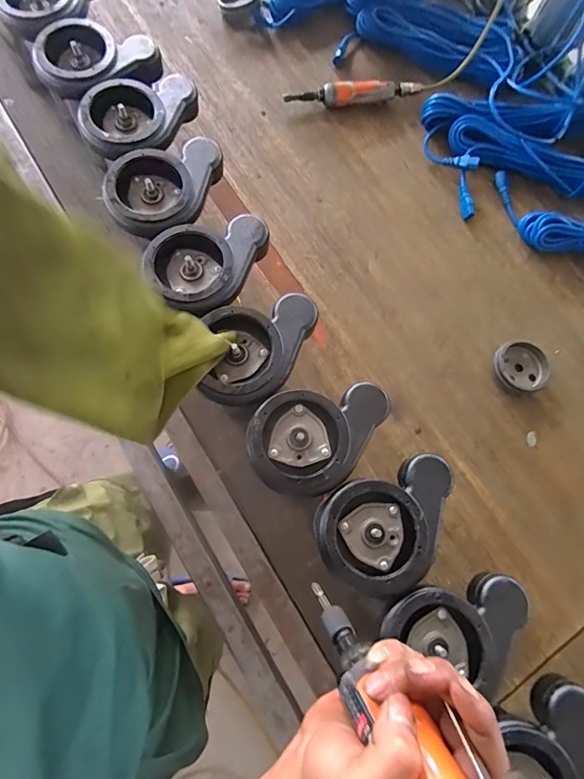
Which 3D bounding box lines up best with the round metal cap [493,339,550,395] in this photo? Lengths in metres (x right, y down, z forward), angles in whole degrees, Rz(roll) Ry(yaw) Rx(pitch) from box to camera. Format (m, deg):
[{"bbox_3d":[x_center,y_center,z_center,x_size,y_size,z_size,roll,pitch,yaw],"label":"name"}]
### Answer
[{"bbox_3d":[0.375,-0.038,0.686,0.087,0.030,0.079,16,74,0],"label":"round metal cap"}]

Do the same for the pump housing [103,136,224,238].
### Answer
[{"bbox_3d":[-0.172,-0.275,0.550,0.121,0.038,0.164,18,74,1],"label":"pump housing"}]

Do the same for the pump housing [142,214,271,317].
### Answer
[{"bbox_3d":[-0.109,-0.166,0.524,0.124,0.032,0.164,33,75,5],"label":"pump housing"}]

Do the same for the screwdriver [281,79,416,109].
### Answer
[{"bbox_3d":[0.122,-0.583,0.819,0.273,0.034,0.043,-6,75,-6],"label":"screwdriver"}]

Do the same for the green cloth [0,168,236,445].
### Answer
[{"bbox_3d":[-0.168,-0.052,0.366,0.138,0.241,0.160,23,76,5],"label":"green cloth"}]

